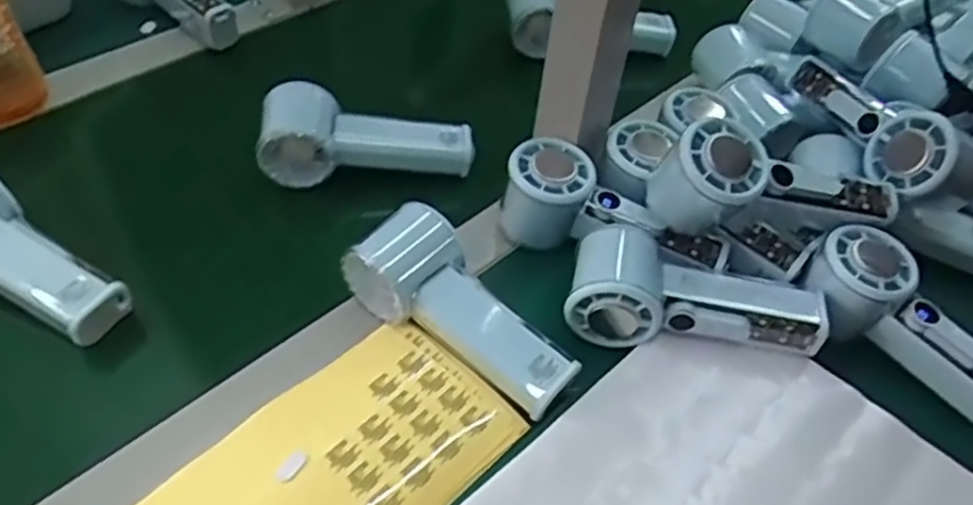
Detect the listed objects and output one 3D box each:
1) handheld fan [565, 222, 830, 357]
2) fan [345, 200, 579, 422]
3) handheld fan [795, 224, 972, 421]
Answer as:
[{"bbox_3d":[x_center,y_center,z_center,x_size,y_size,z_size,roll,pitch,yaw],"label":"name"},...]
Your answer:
[{"bbox_3d":[0.130,0.026,0.456,0.154,0.046,0.068,13,48,7],"label":"handheld fan"},{"bbox_3d":[-0.013,0.037,0.449,0.149,0.048,0.059,38,54,12],"label":"fan"},{"bbox_3d":[0.267,0.050,0.460,0.059,0.052,0.155,-36,74,-32],"label":"handheld fan"}]

